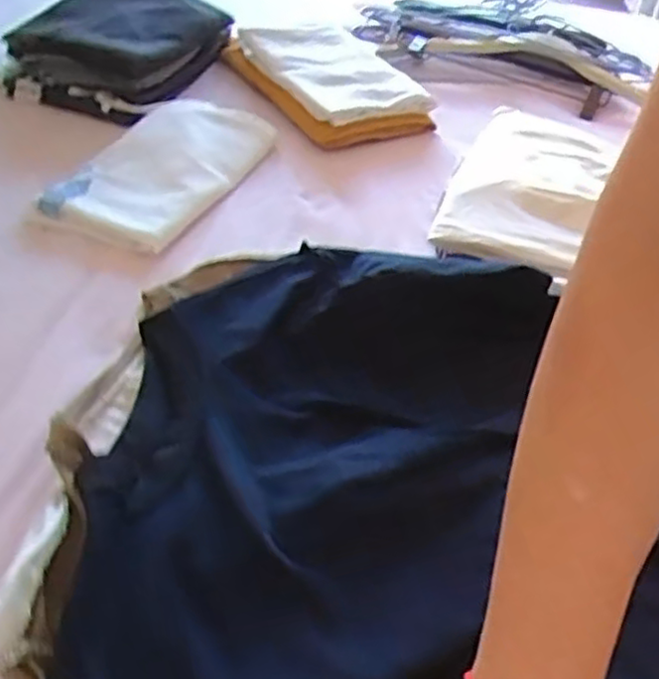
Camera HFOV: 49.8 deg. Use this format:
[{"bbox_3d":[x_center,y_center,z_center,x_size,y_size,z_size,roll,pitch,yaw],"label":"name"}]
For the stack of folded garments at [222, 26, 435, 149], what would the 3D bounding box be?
[{"bbox_3d":[-0.001,-0.340,0.900,0.197,0.064,0.302,-16,49,-19],"label":"stack of folded garments"}]

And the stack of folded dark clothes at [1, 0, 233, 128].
[{"bbox_3d":[-0.253,-0.368,0.869,0.183,0.088,0.255,14,47,9],"label":"stack of folded dark clothes"}]

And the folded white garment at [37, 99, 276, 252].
[{"bbox_3d":[-0.165,-0.177,0.720,0.142,0.030,0.252,17,47,12],"label":"folded white garment"}]

